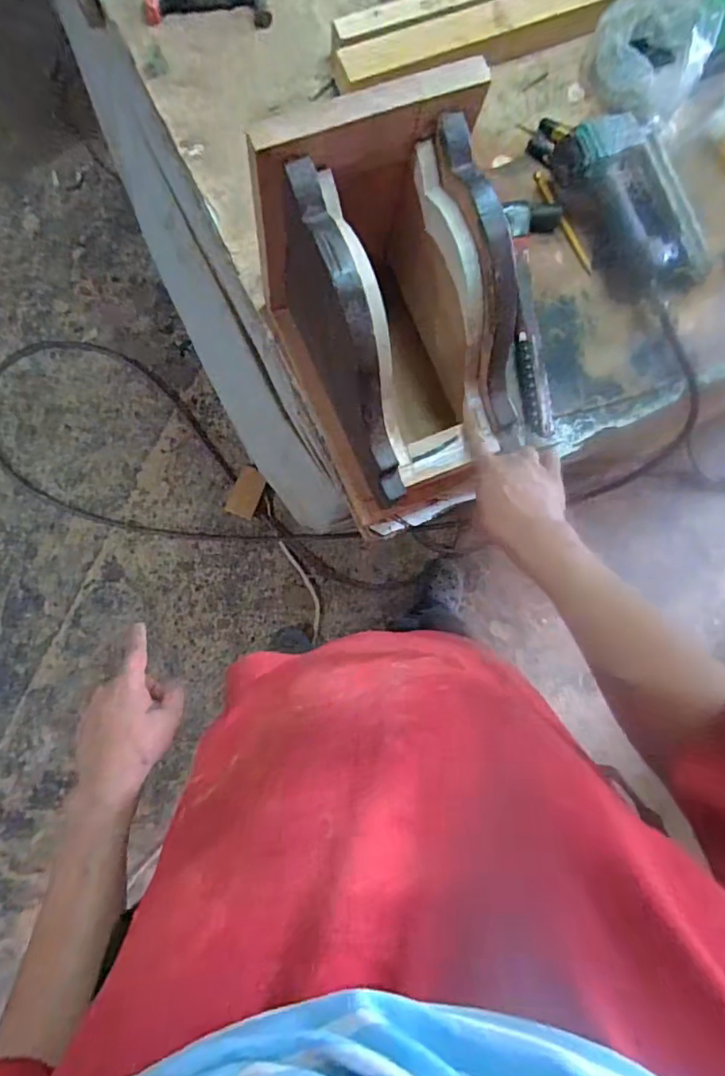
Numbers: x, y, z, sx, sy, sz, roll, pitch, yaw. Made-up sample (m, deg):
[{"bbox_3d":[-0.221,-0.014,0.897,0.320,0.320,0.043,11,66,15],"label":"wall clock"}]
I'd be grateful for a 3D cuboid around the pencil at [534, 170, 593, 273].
[{"bbox_3d":[0.269,-0.424,0.745,0.013,0.011,0.152,-26,89,-10],"label":"pencil"}]

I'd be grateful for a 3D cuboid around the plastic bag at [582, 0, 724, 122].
[{"bbox_3d":[0.378,-0.642,0.732,0.148,0.091,0.123,34,81,-4],"label":"plastic bag"}]

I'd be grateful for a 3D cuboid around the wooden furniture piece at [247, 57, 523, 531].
[{"bbox_3d":[0.043,-0.195,0.563,0.186,0.269,0.309,-23,89,-10],"label":"wooden furniture piece"}]

